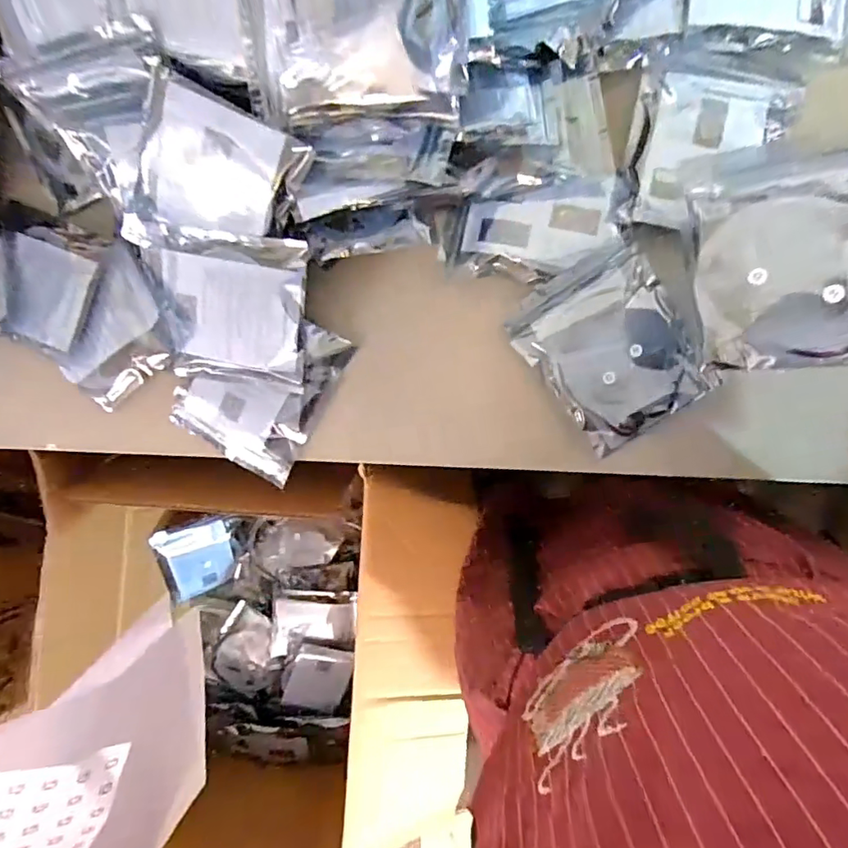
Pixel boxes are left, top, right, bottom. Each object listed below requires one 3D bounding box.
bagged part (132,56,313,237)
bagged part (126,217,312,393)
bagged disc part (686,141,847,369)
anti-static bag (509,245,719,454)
[{"bbox_3d":[-0.160,-0.192,0.419,0.120,0.014,0.108,21,129,-11],"label":"bagged part"},{"bbox_3d":[-0.180,-0.102,0.464,0.159,0.015,0.122,11,108,9],"label":"bagged part"},{"bbox_3d":[0.235,-0.107,0.332,0.122,0.016,0.142,-5,77,28],"label":"bagged disc part"},{"bbox_3d":[0.154,-0.061,0.447,0.118,0.009,0.144,-32,89,6],"label":"anti-static bag"}]

